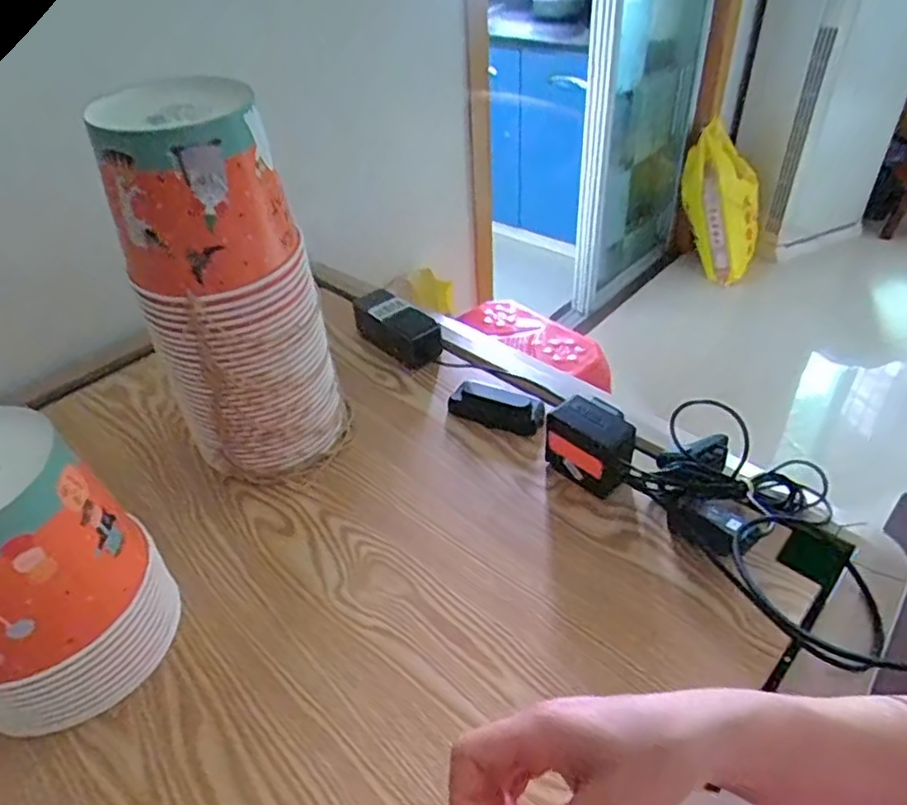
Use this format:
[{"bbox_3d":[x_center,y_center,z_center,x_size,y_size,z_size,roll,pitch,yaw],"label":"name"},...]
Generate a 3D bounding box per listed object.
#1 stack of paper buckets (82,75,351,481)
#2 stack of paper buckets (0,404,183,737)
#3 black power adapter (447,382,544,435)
[{"bbox_3d":[-0.212,-0.097,0.626,0.161,0.356,0.135,-19,42,-19],"label":"stack of paper buckets"},{"bbox_3d":[-0.315,0.120,0.488,0.146,0.208,0.142,-26,44,-25],"label":"stack of paper buckets"},{"bbox_3d":[0.048,0.004,0.734,0.112,0.034,0.041,17,43,23],"label":"black power adapter"}]

